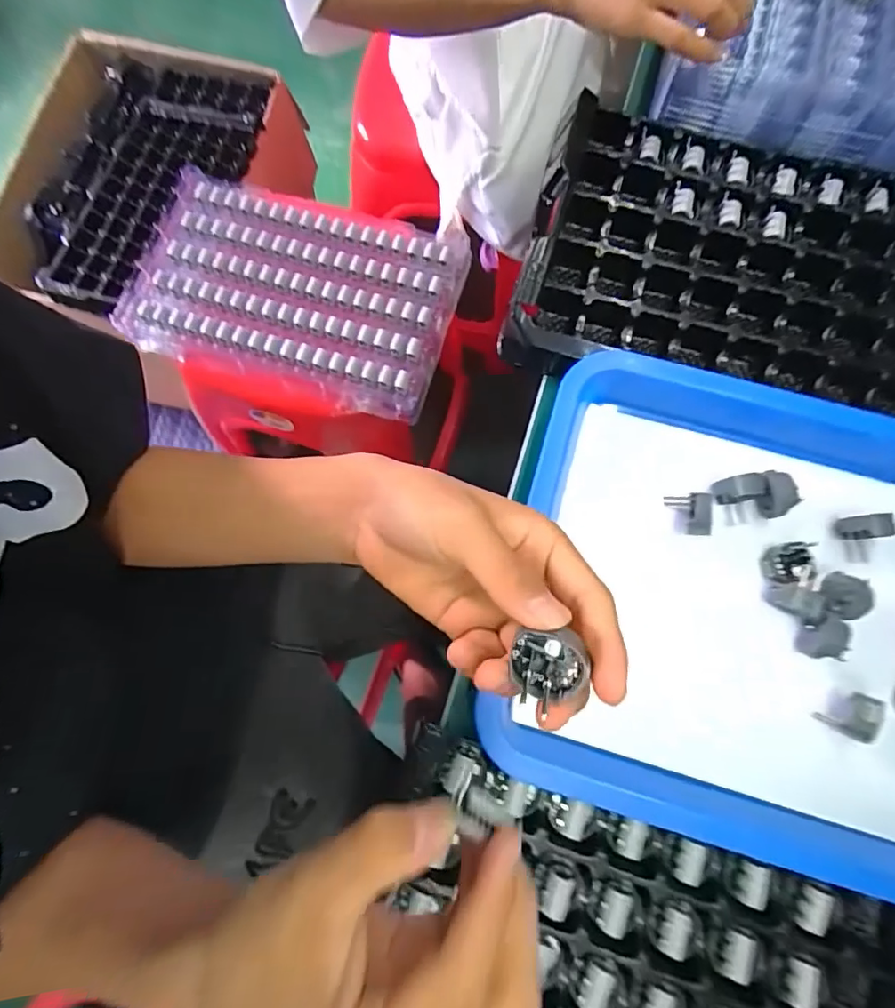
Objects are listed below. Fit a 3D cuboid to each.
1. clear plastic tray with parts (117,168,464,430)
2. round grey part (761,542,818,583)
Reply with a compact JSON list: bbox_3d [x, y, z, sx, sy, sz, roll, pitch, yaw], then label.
[{"bbox_3d":[-0.183,-0.257,0.631,0.374,0.031,0.235,17,77,2],"label":"clear plastic tray with parts"},{"bbox_3d":[0.212,0.037,0.323,0.025,0.015,0.024,0,77,0],"label":"round grey part"}]

